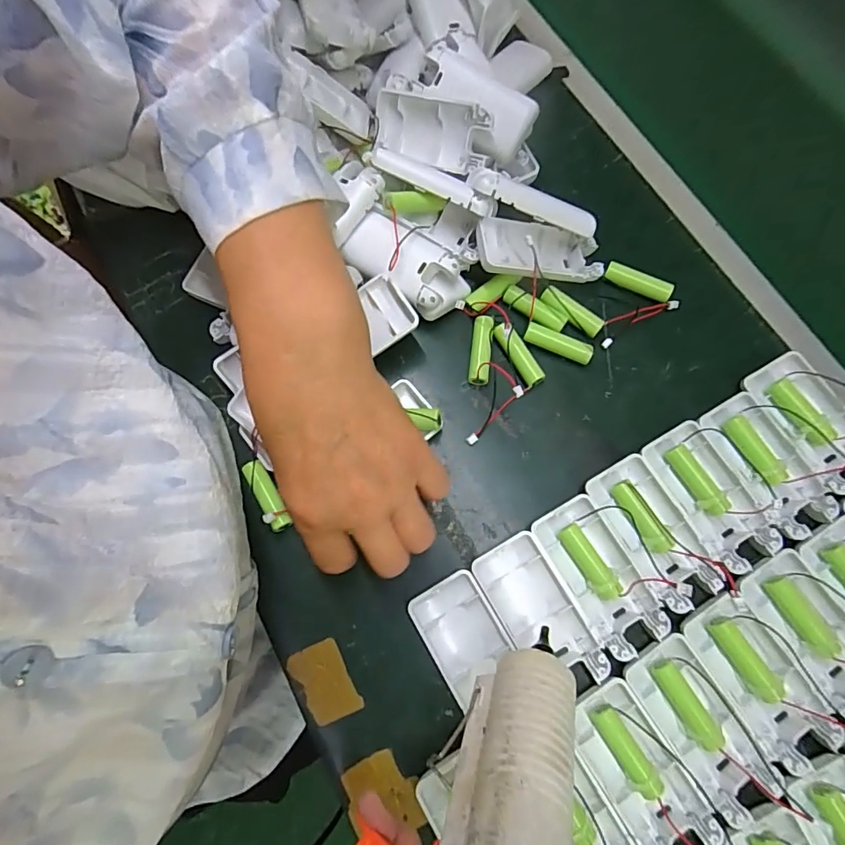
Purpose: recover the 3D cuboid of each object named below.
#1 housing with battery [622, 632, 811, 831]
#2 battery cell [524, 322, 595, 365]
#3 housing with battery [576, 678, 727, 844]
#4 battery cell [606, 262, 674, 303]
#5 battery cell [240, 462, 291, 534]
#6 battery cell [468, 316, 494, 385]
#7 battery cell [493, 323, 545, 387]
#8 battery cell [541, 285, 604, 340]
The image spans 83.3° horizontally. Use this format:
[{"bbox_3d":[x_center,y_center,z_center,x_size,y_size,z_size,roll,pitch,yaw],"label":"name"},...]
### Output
[{"bbox_3d":[0.164,0.179,0.275,0.042,0.019,0.102,-33,77,-8],"label":"housing with battery"},{"bbox_3d":[0.099,-0.057,0.344,0.050,0.011,0.013,23,76,7],"label":"battery cell"},{"bbox_3d":[0.123,0.198,0.271,0.044,0.018,0.090,-32,76,-8],"label":"housing with battery"},{"bbox_3d":[0.163,-0.106,0.358,0.050,0.009,0.012,25,76,7],"label":"battery cell"},{"bbox_3d":[-0.105,0.050,0.318,0.014,0.011,0.050,-30,76,-7],"label":"battery cell"},{"bbox_3d":[0.042,-0.053,0.342,0.014,0.019,0.048,6,75,2],"label":"battery cell"},{"bbox_3d":[0.068,-0.048,0.341,0.014,0.018,0.050,-34,77,-8],"label":"battery cell"},{"bbox_3d":[0.109,-0.081,0.347,0.048,0.010,0.013,38,78,10],"label":"battery cell"}]

